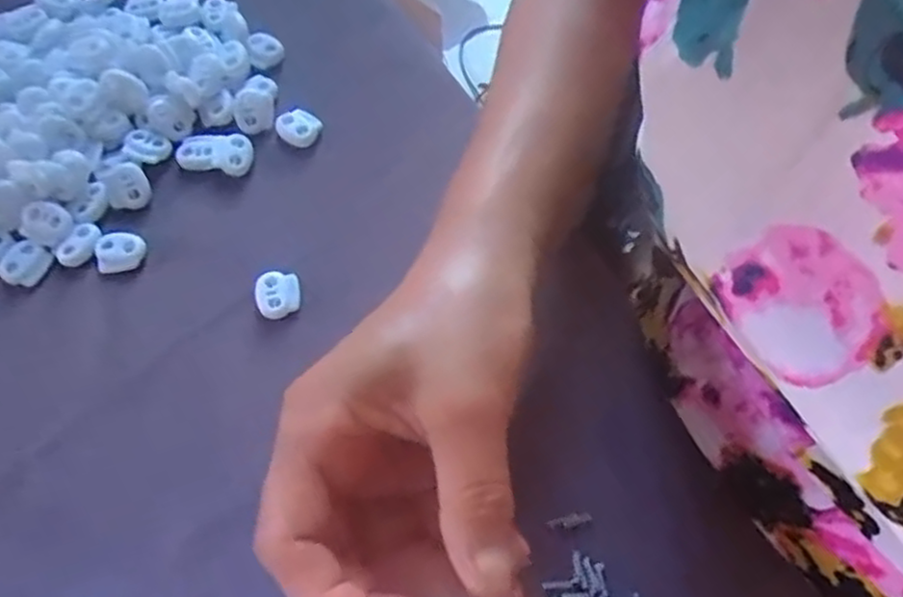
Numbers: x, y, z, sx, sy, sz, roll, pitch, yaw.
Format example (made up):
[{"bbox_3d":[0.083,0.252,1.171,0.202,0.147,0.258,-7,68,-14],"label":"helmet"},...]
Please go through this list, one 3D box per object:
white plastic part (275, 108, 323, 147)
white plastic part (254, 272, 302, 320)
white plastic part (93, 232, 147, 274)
[{"bbox_3d":[-0.077,-0.087,0.368,0.021,0.008,0.021,0,79,0],"label":"white plastic part"},{"bbox_3d":[-0.077,-0.003,0.326,0.020,0.006,0.021,-21,70,-6],"label":"white plastic part"},{"bbox_3d":[-0.153,-0.021,0.337,0.023,0.007,0.016,-8,69,-2],"label":"white plastic part"}]

